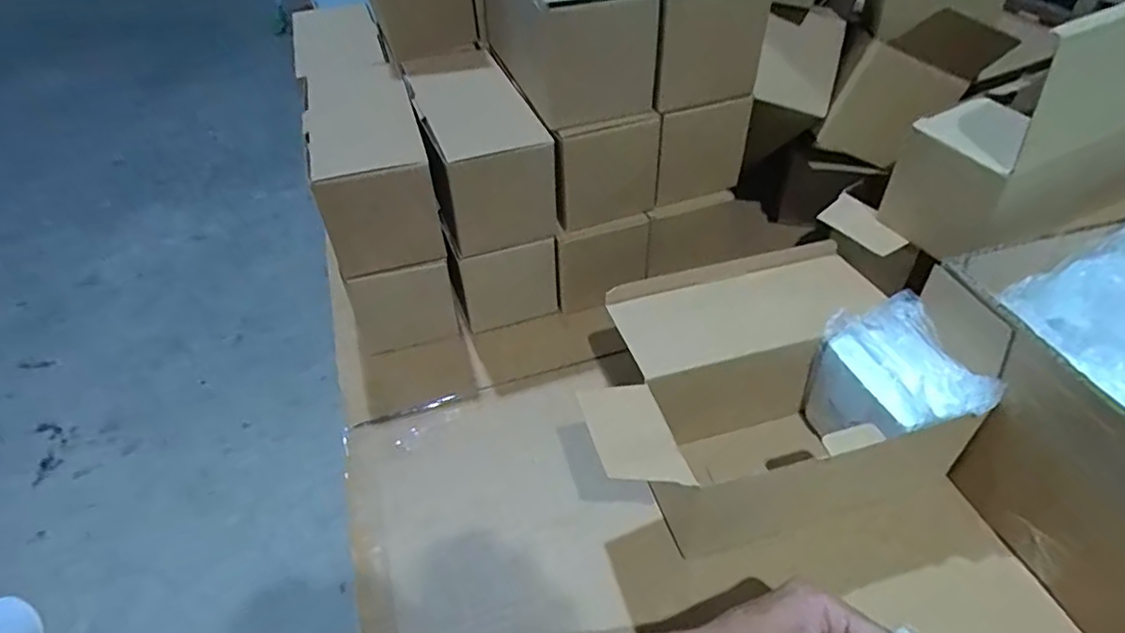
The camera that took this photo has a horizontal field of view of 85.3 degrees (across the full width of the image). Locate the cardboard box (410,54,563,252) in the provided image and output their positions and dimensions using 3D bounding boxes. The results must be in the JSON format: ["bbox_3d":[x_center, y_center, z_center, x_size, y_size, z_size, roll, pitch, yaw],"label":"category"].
[{"bbox_3d":[-0.077,-0.158,0.583,0.098,0.097,0.182,-14,41,-14],"label":"cardboard box"}]

